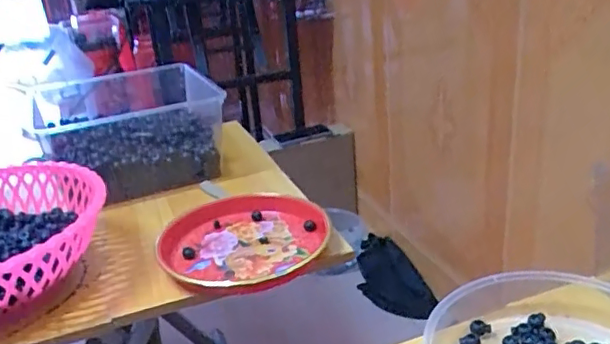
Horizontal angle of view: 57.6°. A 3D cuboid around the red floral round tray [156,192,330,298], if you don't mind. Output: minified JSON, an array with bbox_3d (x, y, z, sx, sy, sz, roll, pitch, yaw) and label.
[{"bbox_3d":[-0.085,0.087,0.714,0.223,0.026,0.221,-5,24,2],"label":"red floral round tray"}]

